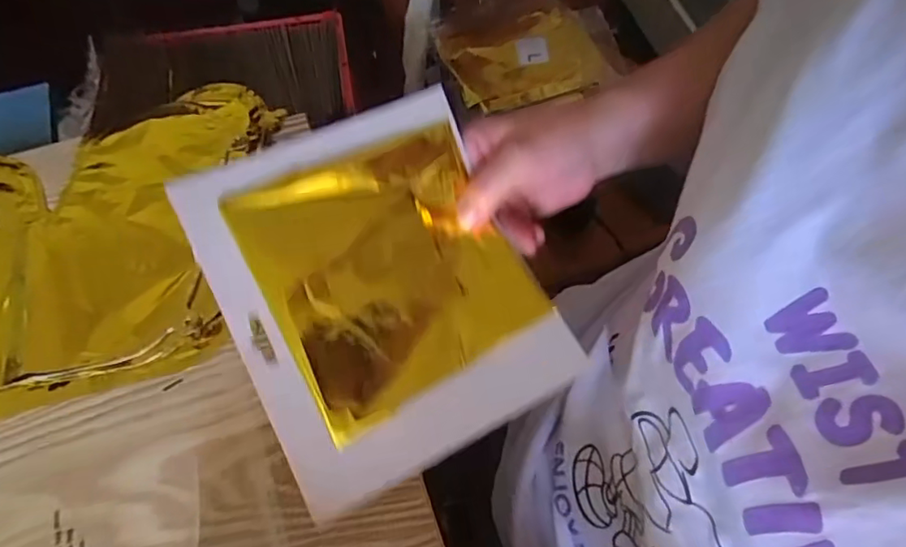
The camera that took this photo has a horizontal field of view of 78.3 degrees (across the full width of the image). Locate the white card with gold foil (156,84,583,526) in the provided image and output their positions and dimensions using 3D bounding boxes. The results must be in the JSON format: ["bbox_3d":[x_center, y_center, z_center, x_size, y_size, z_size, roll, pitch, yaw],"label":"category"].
[{"bbox_3d":[-0.041,0.004,0.309,0.161,0.022,0.188,-26,82,-16],"label":"white card with gold foil"}]

